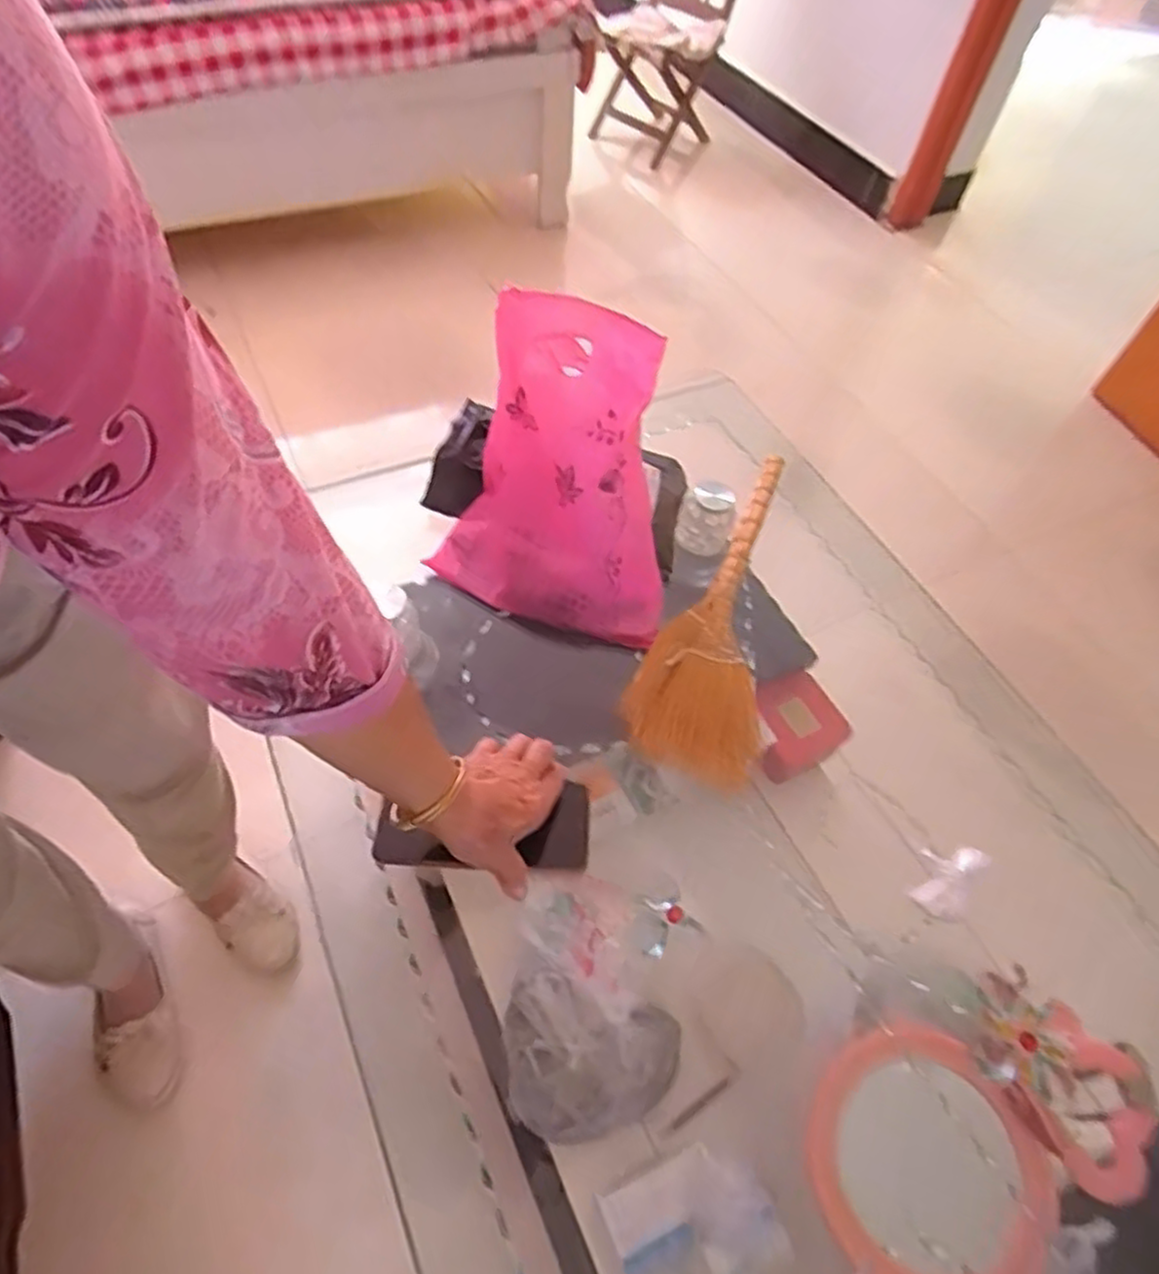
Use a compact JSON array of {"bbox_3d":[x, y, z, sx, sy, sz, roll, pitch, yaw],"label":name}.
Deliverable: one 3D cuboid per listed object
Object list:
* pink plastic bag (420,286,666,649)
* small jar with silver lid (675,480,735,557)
[{"bbox_3d":[-0.012,-0.156,0.695,0.224,0.285,0.096,17,17,18],"label":"pink plastic bag"},{"bbox_3d":[0.147,-0.136,0.844,0.058,0.074,0.052,26,57,13],"label":"small jar with silver lid"}]

